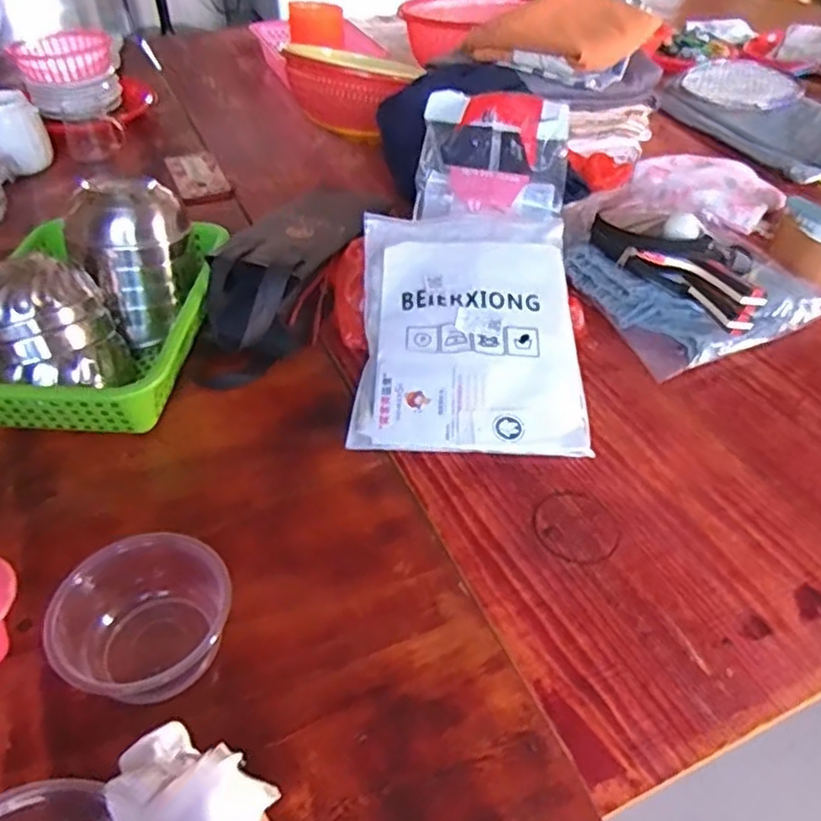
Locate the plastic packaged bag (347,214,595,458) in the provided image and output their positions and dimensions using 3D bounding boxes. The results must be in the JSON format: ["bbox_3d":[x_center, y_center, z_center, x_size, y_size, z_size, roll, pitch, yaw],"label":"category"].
[{"bbox_3d":[0.060,-0.094,0.709,0.220,0.018,0.307,1,58,1],"label":"plastic packaged bag"}]

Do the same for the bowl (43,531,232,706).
[{"bbox_3d":[-0.189,0.143,0.471,0.112,0.059,0.119,2,42,-2],"label":"bowl"}]

